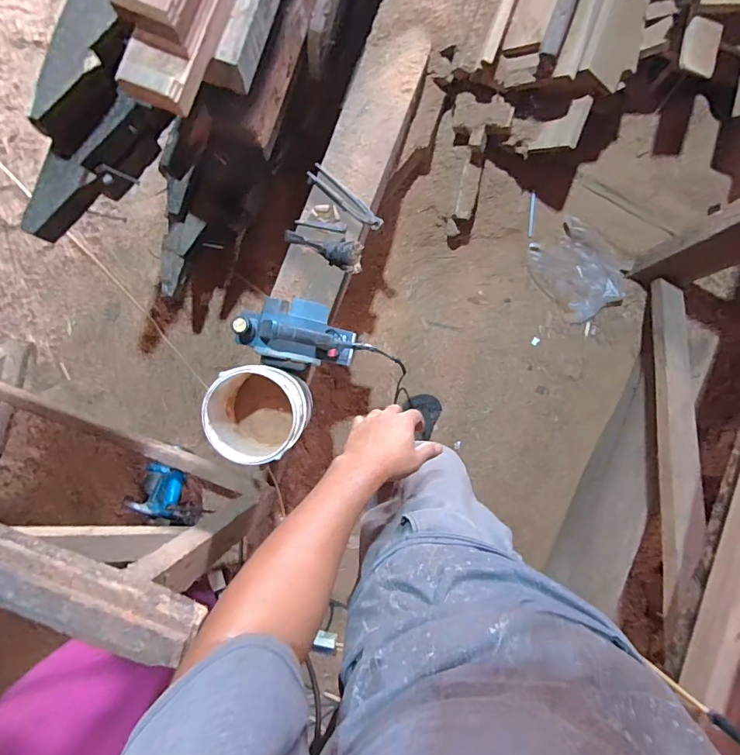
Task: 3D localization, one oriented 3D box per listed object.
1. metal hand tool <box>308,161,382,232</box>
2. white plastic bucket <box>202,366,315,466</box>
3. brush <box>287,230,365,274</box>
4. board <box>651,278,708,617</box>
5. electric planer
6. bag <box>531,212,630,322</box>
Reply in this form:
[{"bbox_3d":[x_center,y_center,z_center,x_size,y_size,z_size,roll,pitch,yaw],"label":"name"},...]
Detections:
[{"bbox_3d":[-0.056,-0.421,1.022,0.214,0.017,0.046,40,92,3],"label":"metal hand tool"},{"bbox_3d":[-0.230,0.075,0.928,0.192,0.175,0.190,-7,89,4],"label":"white plastic bucket"},{"bbox_3d":[-0.108,-0.310,1.033,0.199,0.046,0.075,22,91,17],"label":"brush"},{"bbox_3d":[0.638,0.065,0.907,0.061,0.084,0.835,24,54,3],"label":"board"},{"bbox_3d":[-0.171,-0.097,0.955,0.268,0.130,0.154,2,90,4],"label":"electric planer"},{"bbox_3d":[0.595,-0.306,1.257,0.190,0.014,0.261,-40,87,27],"label":"bag"}]

